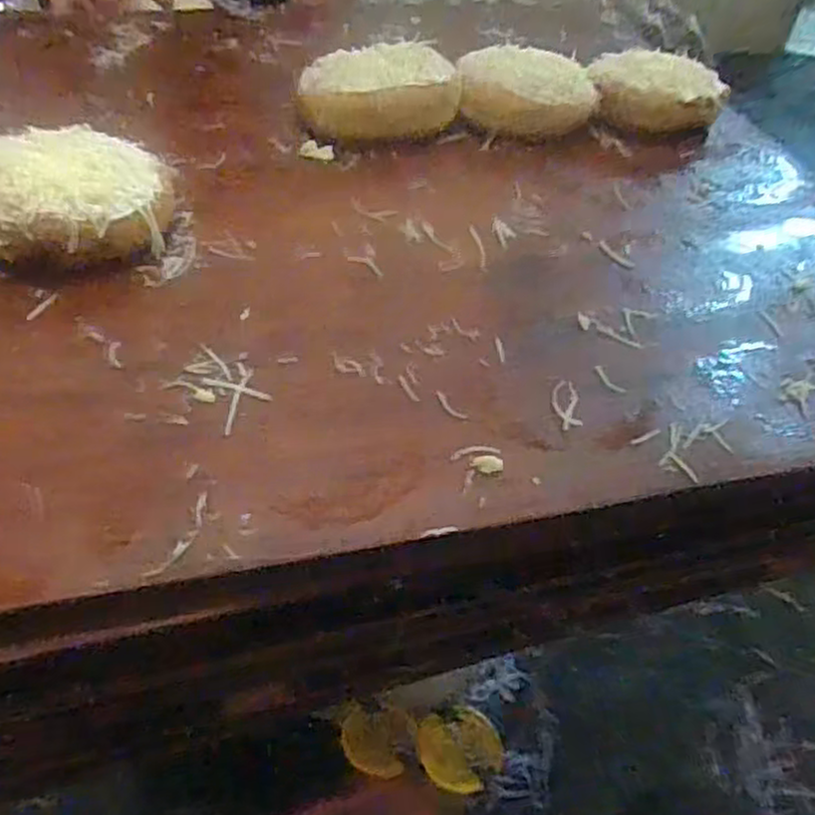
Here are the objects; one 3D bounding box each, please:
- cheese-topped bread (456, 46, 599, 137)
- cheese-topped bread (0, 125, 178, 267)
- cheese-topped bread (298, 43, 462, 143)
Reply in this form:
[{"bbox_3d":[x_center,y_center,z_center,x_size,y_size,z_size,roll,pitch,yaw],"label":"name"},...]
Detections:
[{"bbox_3d":[0.080,-0.211,0.508,0.089,0.032,0.064,16,45,10],"label":"cheese-topped bread"},{"bbox_3d":[-0.165,-0.104,0.367,0.095,0.035,0.096,0,44,-6],"label":"cheese-topped bread"},{"bbox_3d":[-0.017,-0.201,0.485,0.102,0.035,0.065,-14,48,-19],"label":"cheese-topped bread"}]

